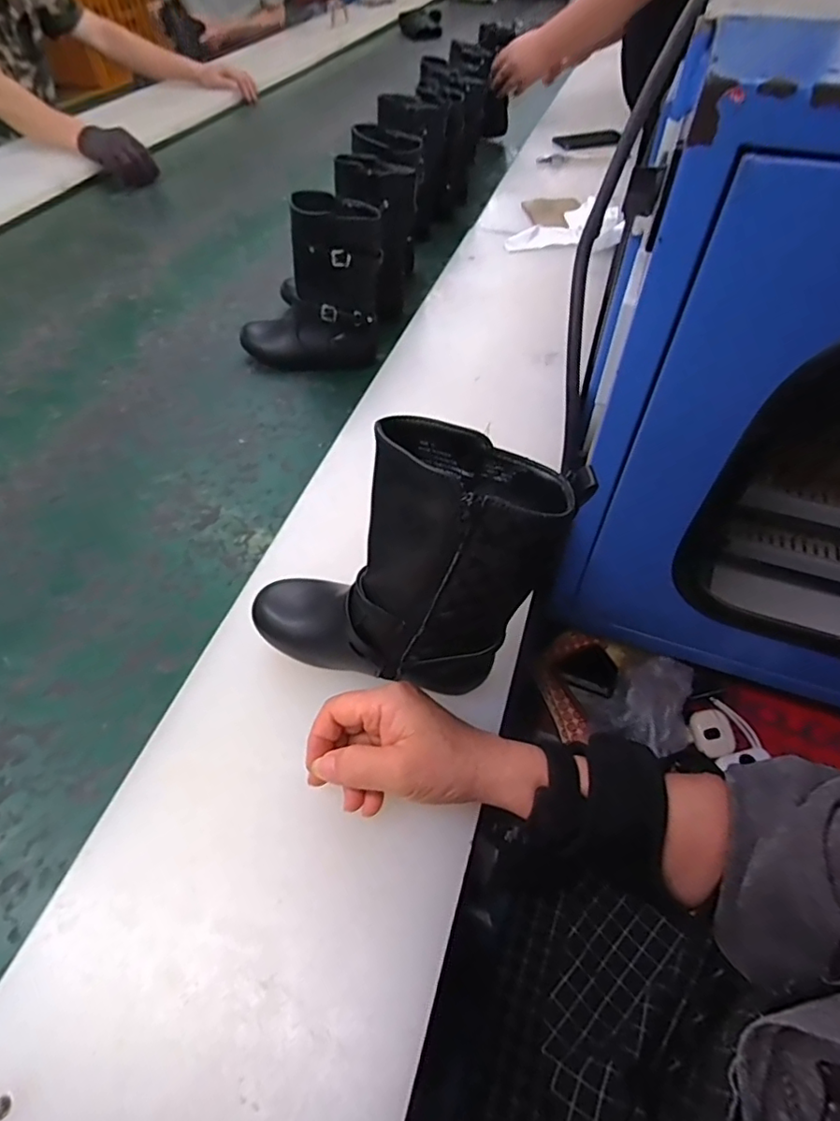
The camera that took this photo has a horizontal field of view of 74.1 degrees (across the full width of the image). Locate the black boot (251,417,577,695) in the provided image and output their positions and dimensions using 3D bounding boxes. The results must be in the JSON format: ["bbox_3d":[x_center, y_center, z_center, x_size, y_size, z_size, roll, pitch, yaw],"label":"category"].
[{"bbox_3d":[-0.022,0.000,0.359,0.204,0.176,0.076,12,52,9],"label":"black boot"}]

